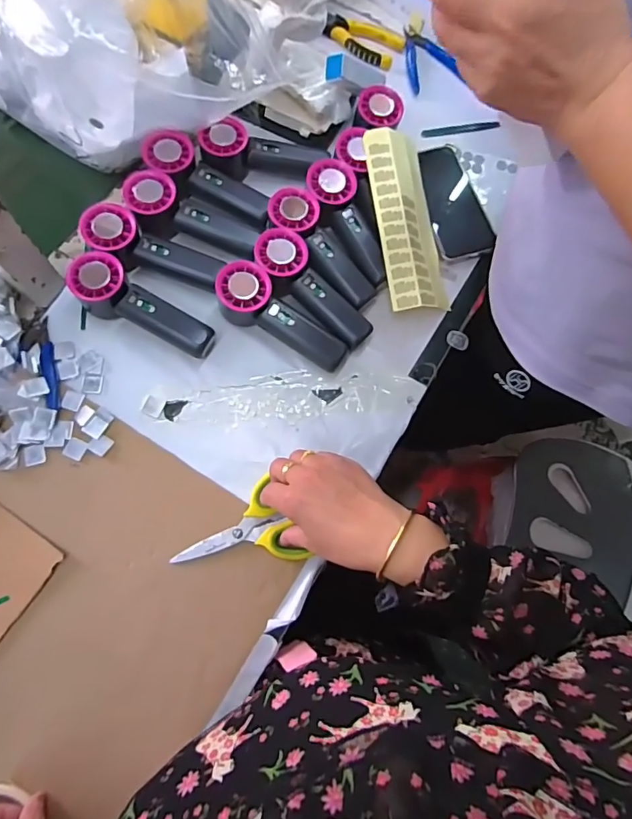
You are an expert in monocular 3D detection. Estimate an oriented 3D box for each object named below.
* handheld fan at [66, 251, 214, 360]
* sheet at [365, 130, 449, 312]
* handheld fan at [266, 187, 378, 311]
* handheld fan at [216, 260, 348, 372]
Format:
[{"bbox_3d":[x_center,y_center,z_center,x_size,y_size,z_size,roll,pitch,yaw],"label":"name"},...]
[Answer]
[{"bbox_3d":[-0.188,-0.108,0.538,0.158,0.049,0.050,30,74,-9],"label":"handheld fan"},{"bbox_3d":[0.108,-0.224,0.576,0.076,0.018,0.217,-5,82,-23],"label":"sheet"},{"bbox_3d":[0.008,-0.184,0.559,0.060,0.033,0.159,-43,96,-13],"label":"handheld fan"},{"bbox_3d":[-0.038,-0.098,0.540,0.161,0.037,0.055,35,74,-10],"label":"handheld fan"}]

